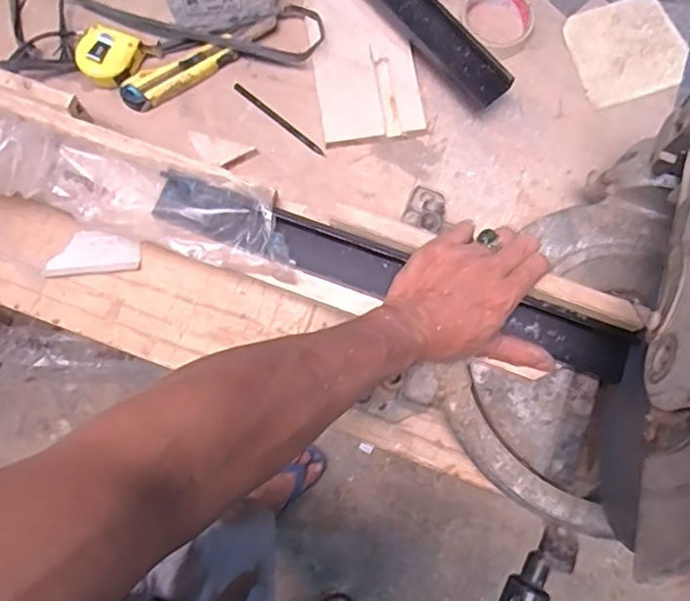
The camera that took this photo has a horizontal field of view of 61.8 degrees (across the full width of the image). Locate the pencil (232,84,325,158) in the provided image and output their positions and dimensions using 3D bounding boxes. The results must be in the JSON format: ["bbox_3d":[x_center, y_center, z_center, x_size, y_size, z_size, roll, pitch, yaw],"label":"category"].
[{"bbox_3d":[-0.076,-0.211,0.673,0.134,0.010,0.009,38,80,9],"label":"pencil"}]

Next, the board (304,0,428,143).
[{"bbox_3d":[0.016,-0.302,0.683,0.118,0.010,0.237,-10,81,-2],"label":"board"}]

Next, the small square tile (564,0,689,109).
[{"bbox_3d":[0.336,-0.304,0.691,0.133,0.004,0.127,-18,77,-3],"label":"small square tile"}]

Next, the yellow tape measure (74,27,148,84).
[{"bbox_3d":[-0.273,-0.280,0.668,0.068,0.031,0.067,16,78,5],"label":"yellow tape measure"}]

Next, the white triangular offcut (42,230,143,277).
[{"bbox_3d":[-0.277,-0.053,0.637,0.103,0.013,0.045,-5,77,0],"label":"white triangular offcut"}]

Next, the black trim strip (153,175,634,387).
[{"bbox_3d":[0.046,-0.021,0.515,0.438,0.028,0.048,20,78,0],"label":"black trim strip"}]

